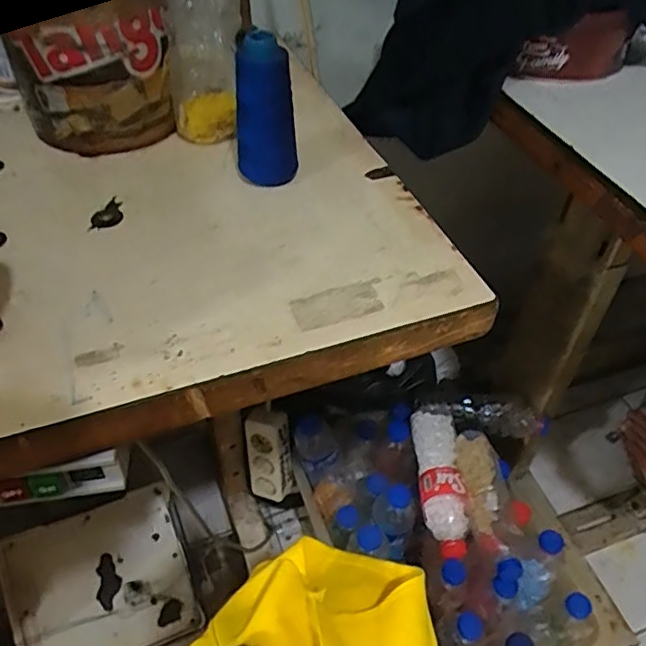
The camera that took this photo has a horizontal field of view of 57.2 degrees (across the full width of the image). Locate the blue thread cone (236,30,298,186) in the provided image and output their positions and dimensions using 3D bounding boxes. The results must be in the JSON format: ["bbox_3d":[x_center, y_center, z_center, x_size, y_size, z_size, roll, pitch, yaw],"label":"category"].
[{"bbox_3d":[-0.049,-0.183,0.510,0.051,0.119,0.055,-2,47,-3],"label":"blue thread cone"}]

